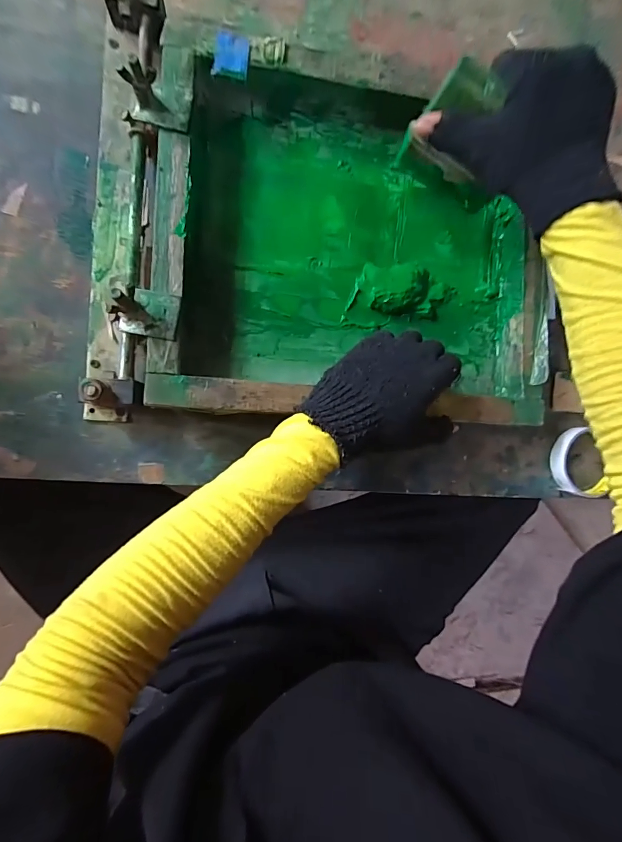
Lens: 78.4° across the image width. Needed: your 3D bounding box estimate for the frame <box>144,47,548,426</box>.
[{"bbox_3d":[0.050,-0.177,0.386,0.407,0.057,0.344,3,88,-9],"label":"frame"}]

